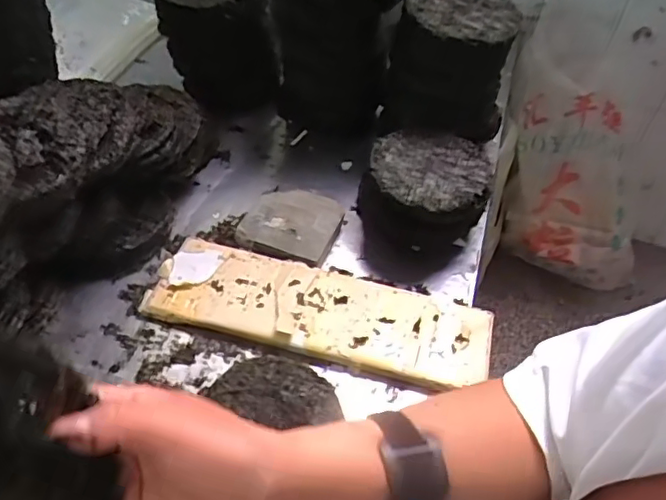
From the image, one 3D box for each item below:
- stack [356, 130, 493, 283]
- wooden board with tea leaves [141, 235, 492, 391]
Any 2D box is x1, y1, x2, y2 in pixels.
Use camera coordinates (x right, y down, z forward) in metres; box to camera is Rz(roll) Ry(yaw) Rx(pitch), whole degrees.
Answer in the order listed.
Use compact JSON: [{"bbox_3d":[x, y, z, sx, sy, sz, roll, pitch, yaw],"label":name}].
[{"bbox_3d":[0.149,-0.073,1.014,0.194,0.166,0.215,16,48,9],"label":"stack"},{"bbox_3d":[-0.016,0.090,0.891,0.495,0.032,0.154,12,48,6],"label":"wooden board with tea leaves"}]

